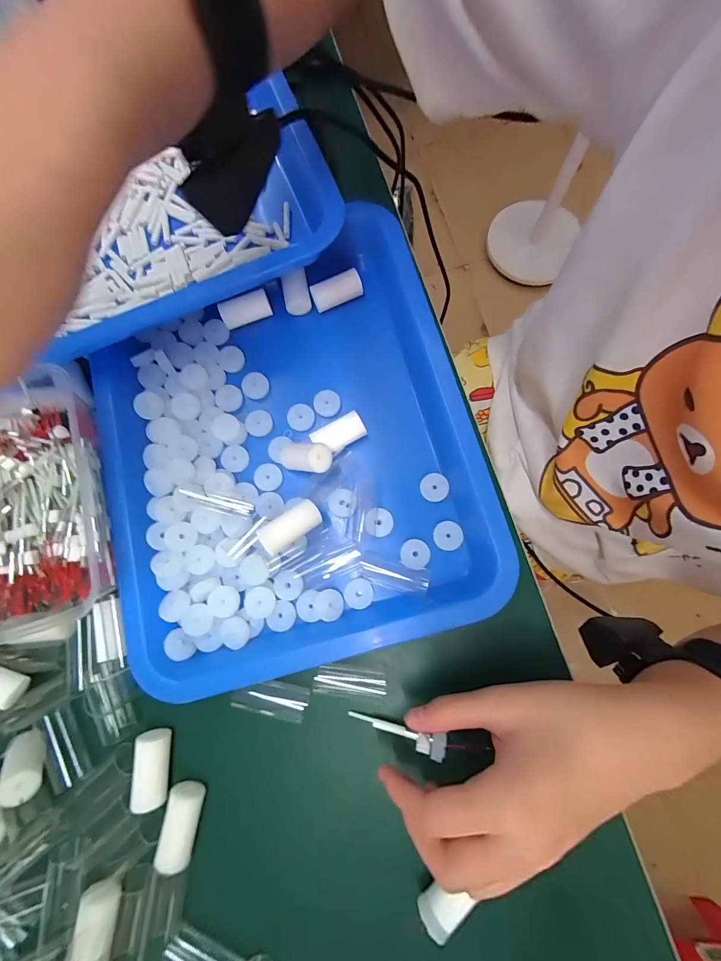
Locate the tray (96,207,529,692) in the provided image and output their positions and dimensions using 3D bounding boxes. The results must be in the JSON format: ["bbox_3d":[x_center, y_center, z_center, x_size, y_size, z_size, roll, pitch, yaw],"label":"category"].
[{"bbox_3d":[-0.052,-0.025,0.261,0.277,0.035,0.290,-17,80,-2],"label":"tray"}]

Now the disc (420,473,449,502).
[{"bbox_3d":[0.056,0.005,0.262,0.021,0.006,0.020,0,79,2],"label":"disc"}]

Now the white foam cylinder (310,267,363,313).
[{"bbox_3d":[-0.020,-0.158,0.292,0.041,0.016,0.018,-20,79,-2],"label":"white foam cylinder"}]

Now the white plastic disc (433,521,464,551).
[{"bbox_3d":[0.064,0.040,0.254,0.020,0.004,0.020,0,79,2],"label":"white plastic disc"}]

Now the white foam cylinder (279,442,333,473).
[{"bbox_3d":[-0.043,-0.017,0.254,0.049,0.018,0.020,5,76,45],"label":"white foam cylinder"}]

